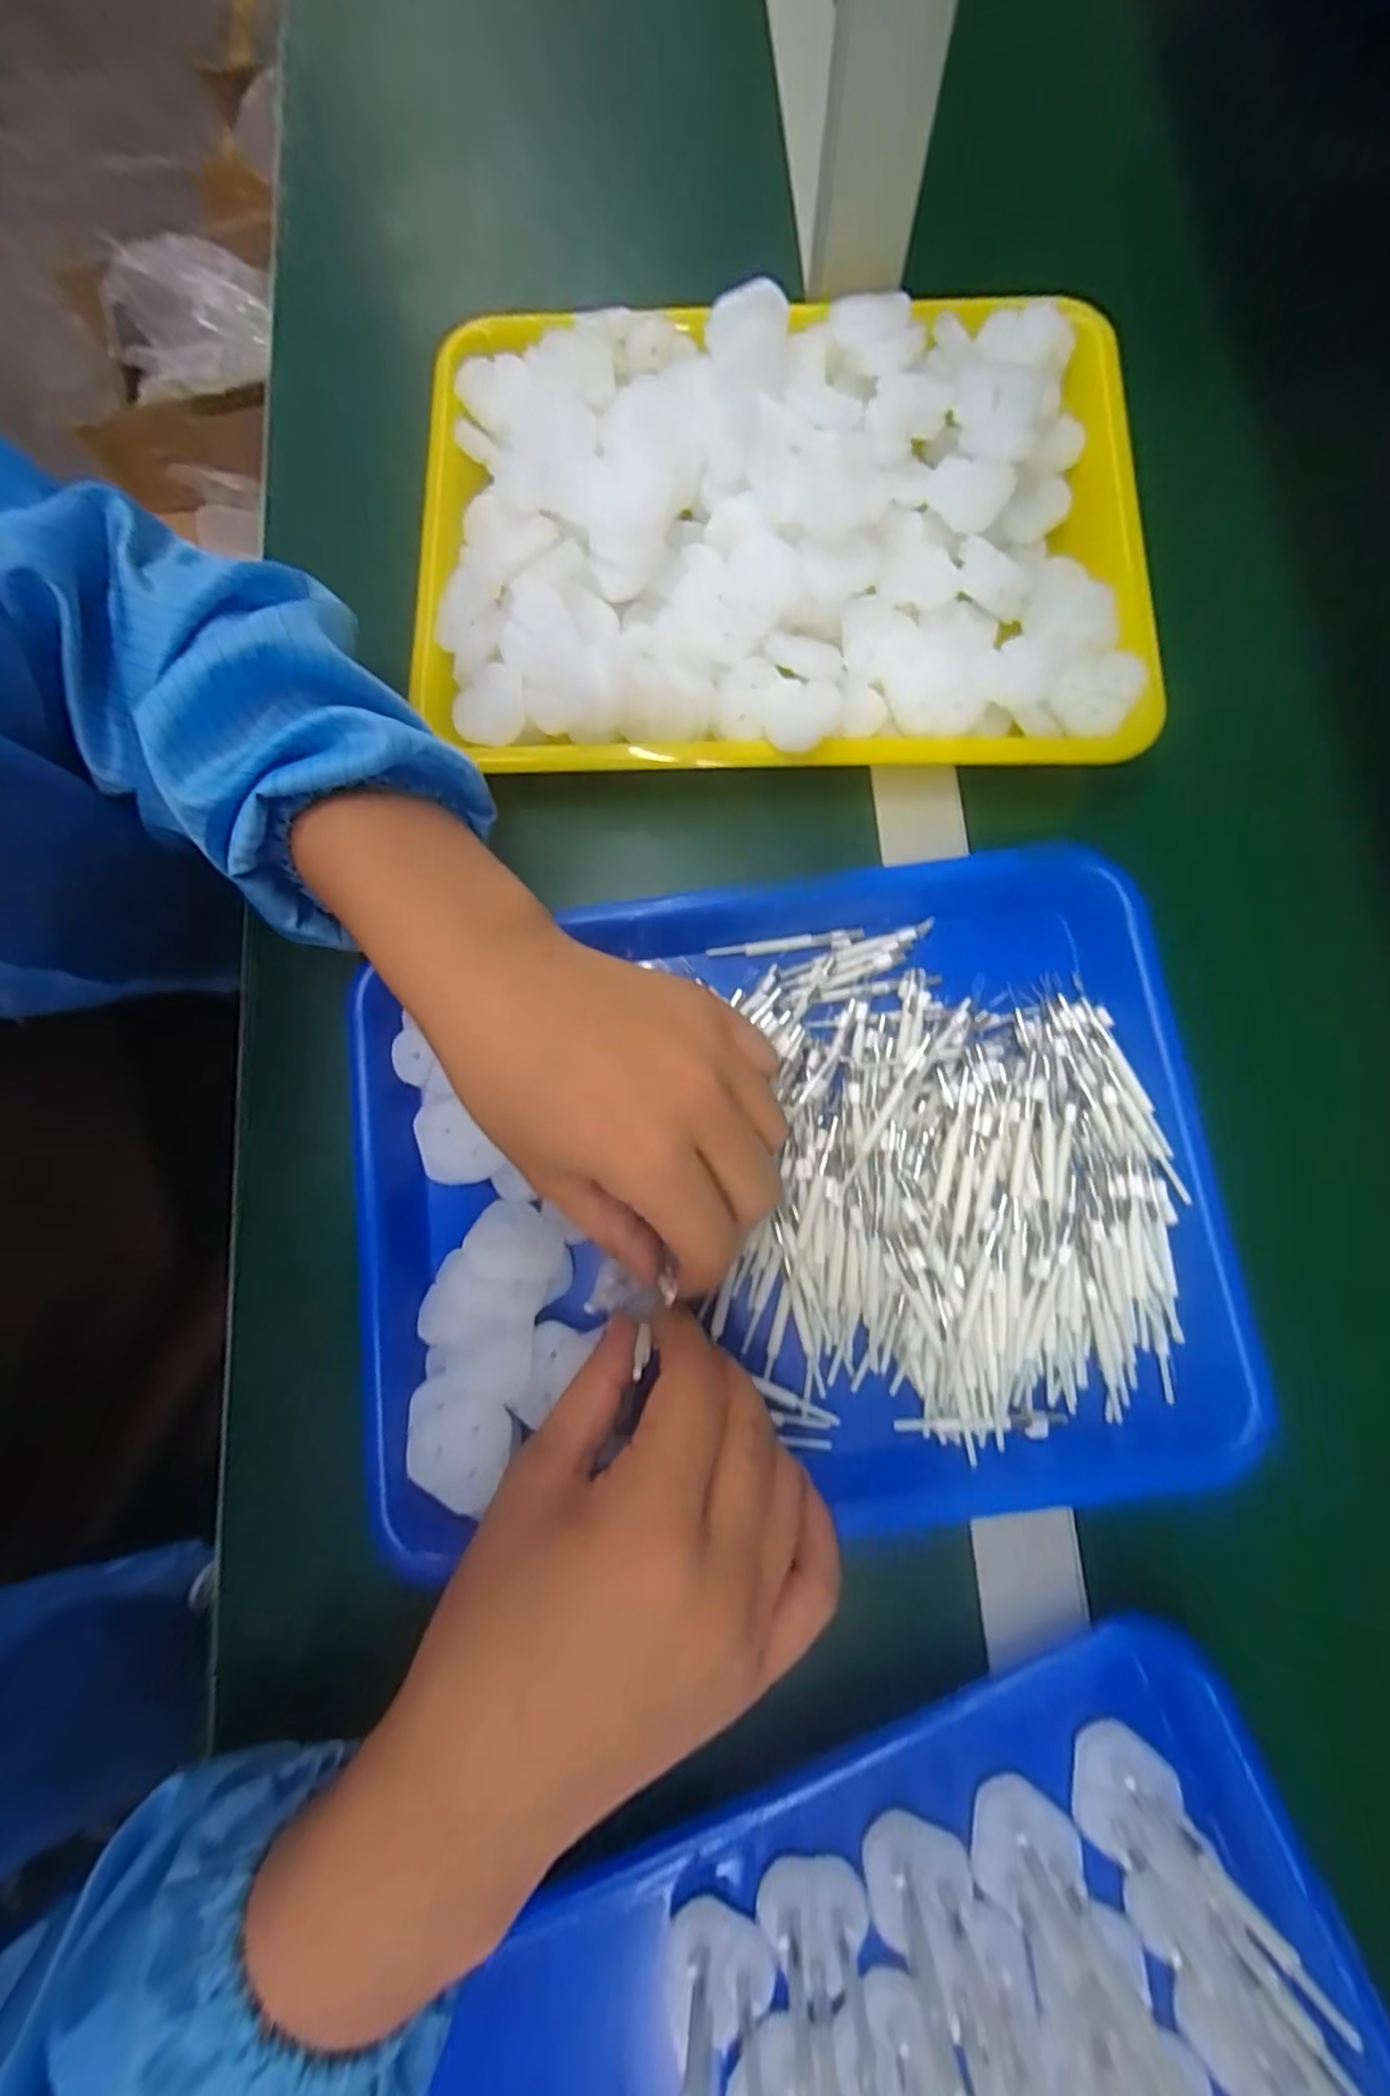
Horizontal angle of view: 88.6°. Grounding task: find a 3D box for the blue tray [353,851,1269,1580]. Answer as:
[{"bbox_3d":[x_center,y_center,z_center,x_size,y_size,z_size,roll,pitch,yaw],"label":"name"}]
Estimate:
[{"bbox_3d":[0.035,0.056,0.283,0.335,0.037,0.241,-8,79,0],"label":"blue tray"}]

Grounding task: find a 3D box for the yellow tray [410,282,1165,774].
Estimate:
[{"bbox_3d":[0.041,-0.246,0.331,0.329,0.040,0.237,0,79,1],"label":"yellow tray"}]

